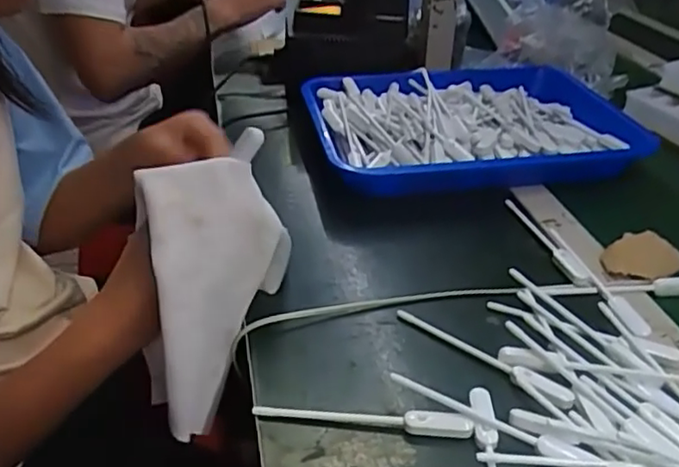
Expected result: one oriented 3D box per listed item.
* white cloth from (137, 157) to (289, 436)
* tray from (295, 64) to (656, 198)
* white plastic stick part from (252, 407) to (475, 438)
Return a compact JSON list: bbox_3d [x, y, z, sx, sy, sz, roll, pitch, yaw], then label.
[{"bbox_3d":[-0.085,0.044,0.443,0.094,0.158,0.100,-4,34,-5],"label":"white cloth"},{"bbox_3d":[0.157,-0.132,0.741,0.382,0.045,0.270,-6,34,-9],"label":"tray"},{"bbox_3d":[0.015,0.119,0.405,0.139,0.006,0.012,2,35,4],"label":"white plastic stick part"}]

